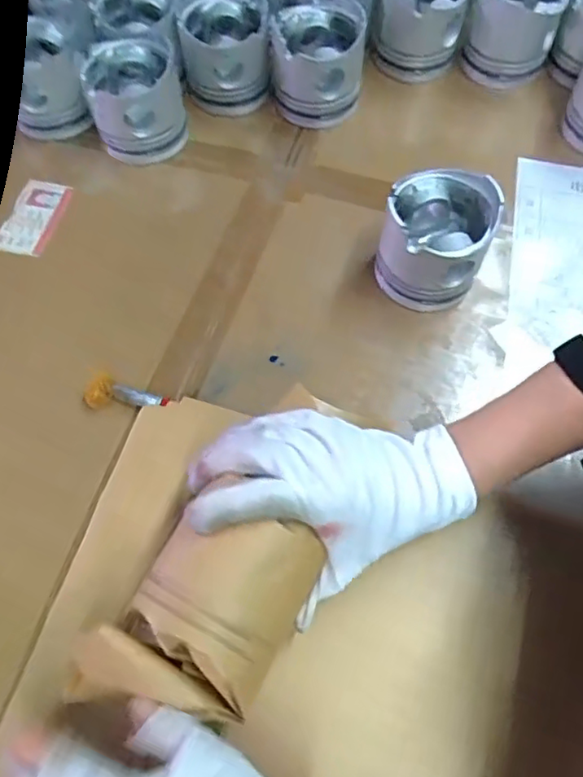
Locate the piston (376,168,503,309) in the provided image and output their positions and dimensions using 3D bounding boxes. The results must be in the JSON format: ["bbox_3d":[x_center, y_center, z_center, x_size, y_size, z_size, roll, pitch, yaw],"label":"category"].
[{"bbox_3d":[0.125,-0.125,0.530,0.087,0.091,0.090,20,65,9],"label":"piston"}]

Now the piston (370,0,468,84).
[{"bbox_3d":[0.141,-0.410,0.671,0.092,0.080,0.093,10,61,5],"label":"piston"}]

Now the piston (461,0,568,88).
[{"bbox_3d":[0.245,-0.402,0.674,0.093,0.083,0.108,16,62,8],"label":"piston"}]

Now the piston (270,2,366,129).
[{"bbox_3d":[0.027,-0.343,0.644,0.093,0.079,0.092,2,61,1],"label":"piston"}]

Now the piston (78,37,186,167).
[{"bbox_3d":[-0.158,-0.295,0.627,0.091,0.082,0.093,-10,62,-6],"label":"piston"}]

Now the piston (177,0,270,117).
[{"bbox_3d":[-0.071,-0.361,0.663,0.091,0.090,0.092,-4,61,-3],"label":"piston"}]

